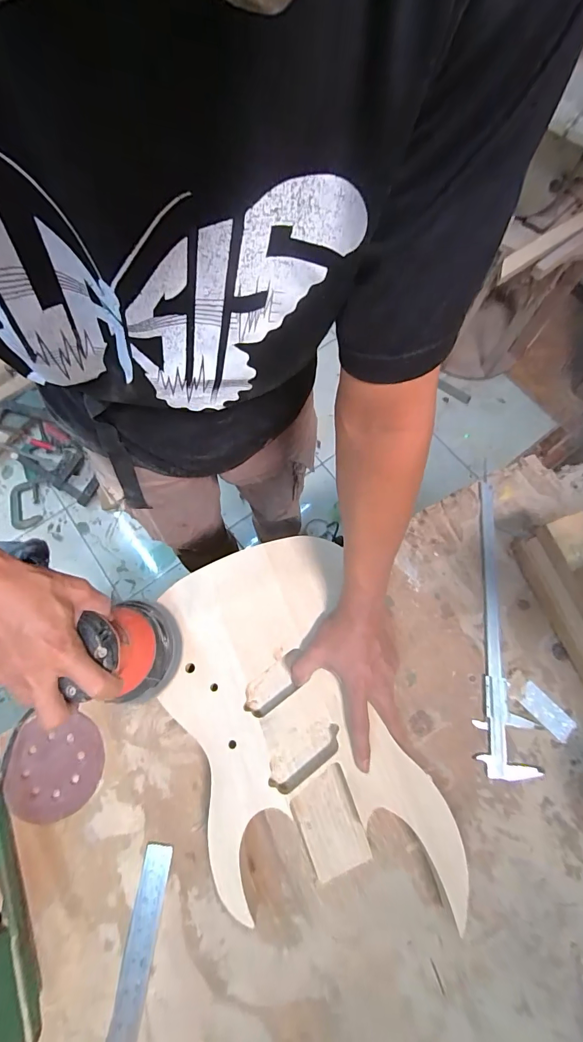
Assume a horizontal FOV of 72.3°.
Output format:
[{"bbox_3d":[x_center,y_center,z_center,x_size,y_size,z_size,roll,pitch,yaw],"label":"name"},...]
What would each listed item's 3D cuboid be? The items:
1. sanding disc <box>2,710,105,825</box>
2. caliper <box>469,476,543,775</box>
[{"bbox_3d":[-0.288,0.301,0.488,0.109,0.010,0.109,-9,72,-6],"label":"sanding disc"},{"bbox_3d":[0.275,0.129,0.548,0.065,0.009,0.390,2,72,1],"label":"caliper"}]

